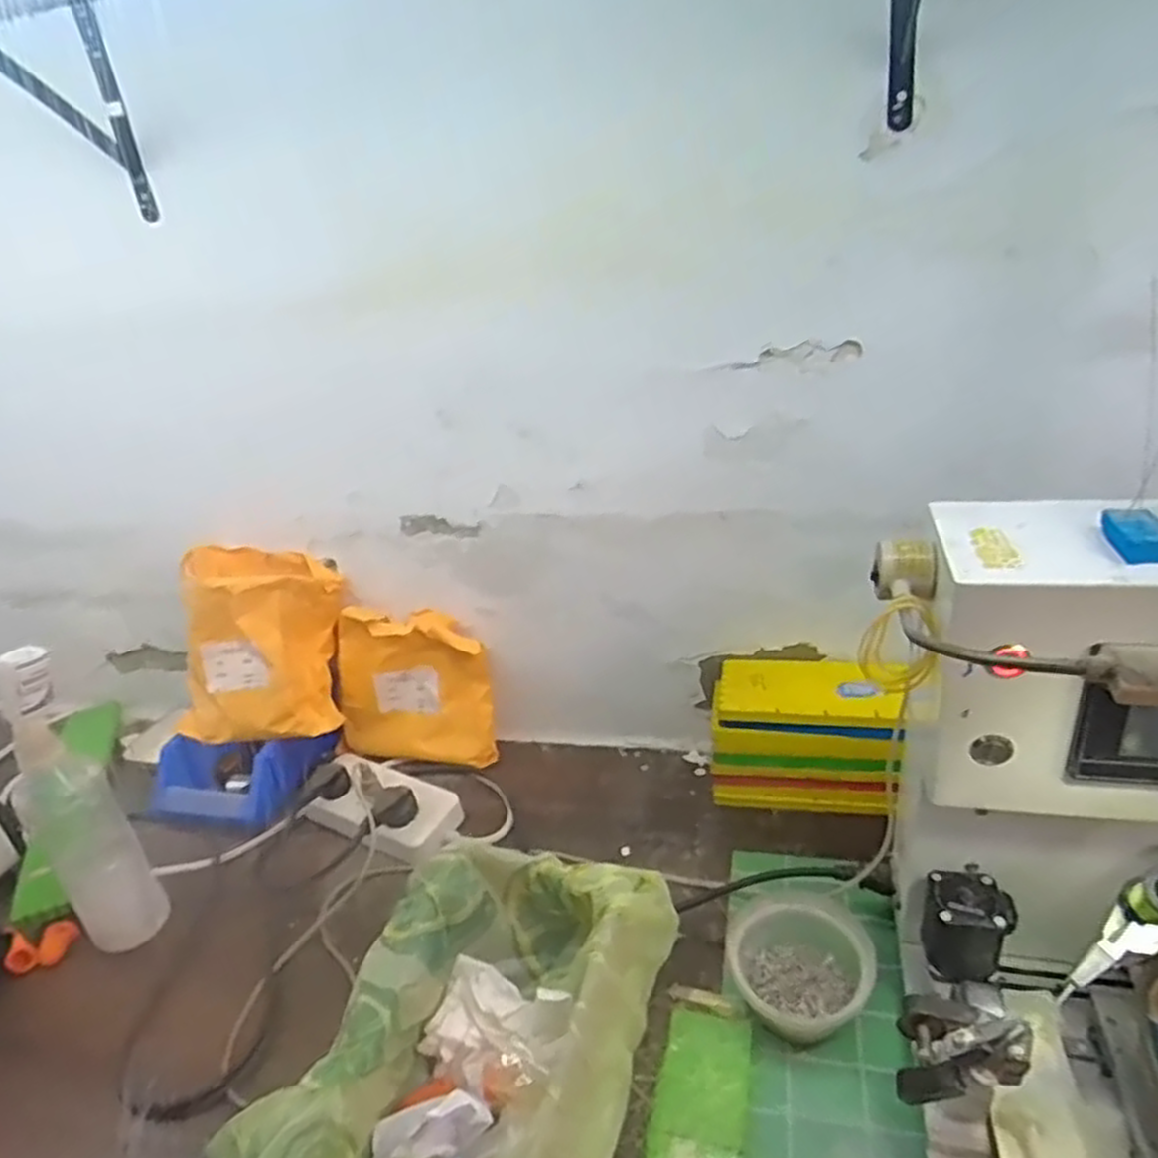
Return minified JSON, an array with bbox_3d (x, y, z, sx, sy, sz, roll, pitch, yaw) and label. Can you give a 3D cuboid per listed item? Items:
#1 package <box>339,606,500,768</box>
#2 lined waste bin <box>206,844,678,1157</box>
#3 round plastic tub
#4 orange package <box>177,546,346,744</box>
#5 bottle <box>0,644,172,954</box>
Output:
[{"bbox_3d":[-0.173,0.112,0.812,0.168,0.152,0.058,3,29,17],"label":"package"},{"bbox_3d":[-0.077,0.307,0.494,0.213,0.109,0.295,3,29,18],"label":"lined waste bin"},{"bbox_3d":[0.159,0.278,0.548,0.098,0.053,0.078,-5,28,3],"label":"round plastic tub"},{"bbox_3d":[-0.328,0.067,0.785,0.167,0.195,0.064,1,2,0],"label":"orange package"},{"bbox_3d":[-0.404,0.182,0.613,0.061,0.252,0.052,-28,34,-35],"label":"bottle"}]

